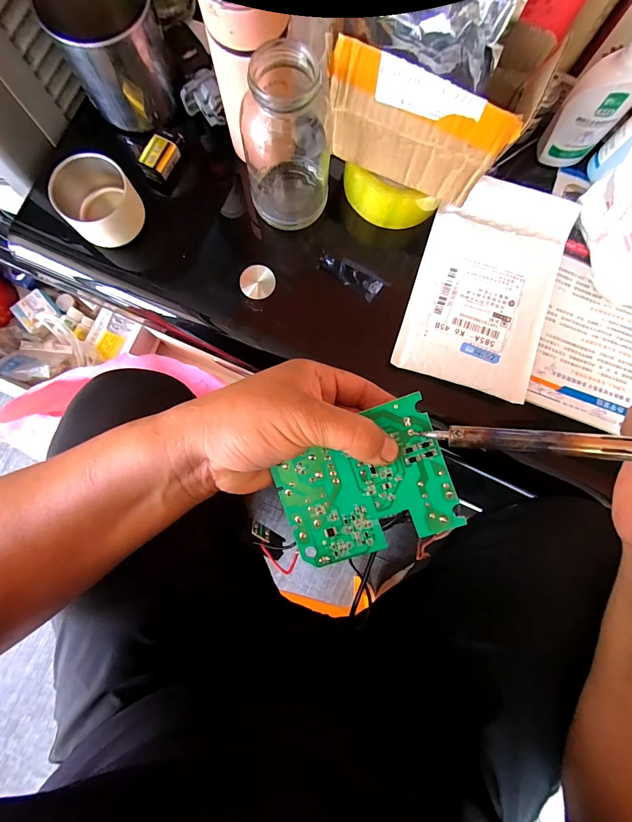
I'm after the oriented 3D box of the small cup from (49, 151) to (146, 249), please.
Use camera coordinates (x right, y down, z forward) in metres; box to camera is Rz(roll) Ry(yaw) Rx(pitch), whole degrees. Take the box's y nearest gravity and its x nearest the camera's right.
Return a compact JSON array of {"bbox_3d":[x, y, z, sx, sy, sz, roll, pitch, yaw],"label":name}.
[{"bbox_3d":[-0.199,-0.190,0.328,0.060,0.051,0.063,0,83,-1],"label":"small cup"}]

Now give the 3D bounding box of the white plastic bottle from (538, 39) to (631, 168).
[{"bbox_3d":[0.249,-0.273,0.314,0.050,0.116,0.030,42,84,4],"label":"white plastic bottle"}]

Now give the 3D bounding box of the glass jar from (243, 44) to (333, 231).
[{"bbox_3d":[-0.016,-0.229,0.301,0.061,0.124,0.071,25,83,2],"label":"glass jar"}]

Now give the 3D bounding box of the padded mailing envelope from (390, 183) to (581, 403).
[{"bbox_3d":[0.162,-0.119,0.343,0.128,0.024,0.197,17,83,1],"label":"padded mailing envelope"}]

